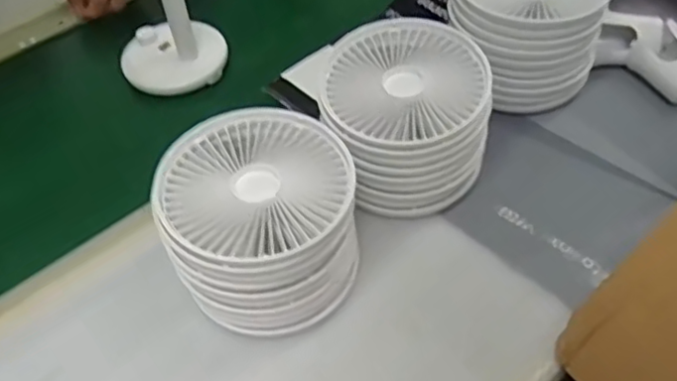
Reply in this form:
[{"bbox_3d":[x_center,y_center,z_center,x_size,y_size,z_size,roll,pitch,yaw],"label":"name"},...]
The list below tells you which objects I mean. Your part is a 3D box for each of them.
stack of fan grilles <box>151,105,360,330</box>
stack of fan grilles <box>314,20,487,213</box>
[{"bbox_3d":[-0.055,0.024,0.472,0.135,0.100,0.139,-24,51,-14],"label":"stack of fan grilles"},{"bbox_3d":[0.051,-0.062,0.539,0.125,0.092,0.141,-4,49,3],"label":"stack of fan grilles"}]

